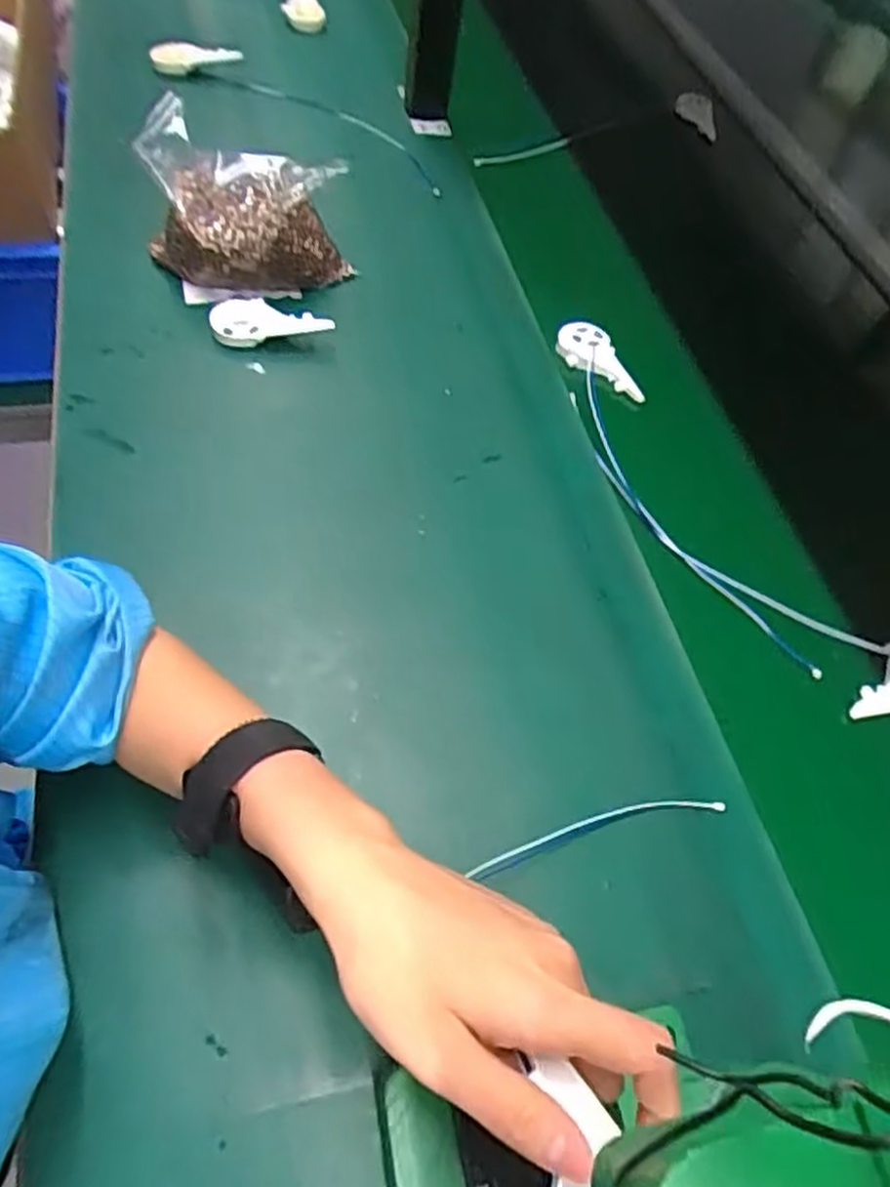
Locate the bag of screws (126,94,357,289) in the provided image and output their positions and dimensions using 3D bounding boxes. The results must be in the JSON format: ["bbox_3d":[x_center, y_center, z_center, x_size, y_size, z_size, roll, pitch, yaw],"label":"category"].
[{"bbox_3d":[-0.174,-0.323,0.646,0.179,0.086,0.113,24,56,7],"label":"bag of screws"}]

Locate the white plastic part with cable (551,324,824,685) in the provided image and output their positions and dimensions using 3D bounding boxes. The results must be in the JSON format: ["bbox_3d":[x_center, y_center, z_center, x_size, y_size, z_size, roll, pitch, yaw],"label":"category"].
[{"bbox_3d":[0.166,-0.085,0.580,0.061,0.028,0.345,-12,59,-13],"label":"white plastic part with cable"}]

